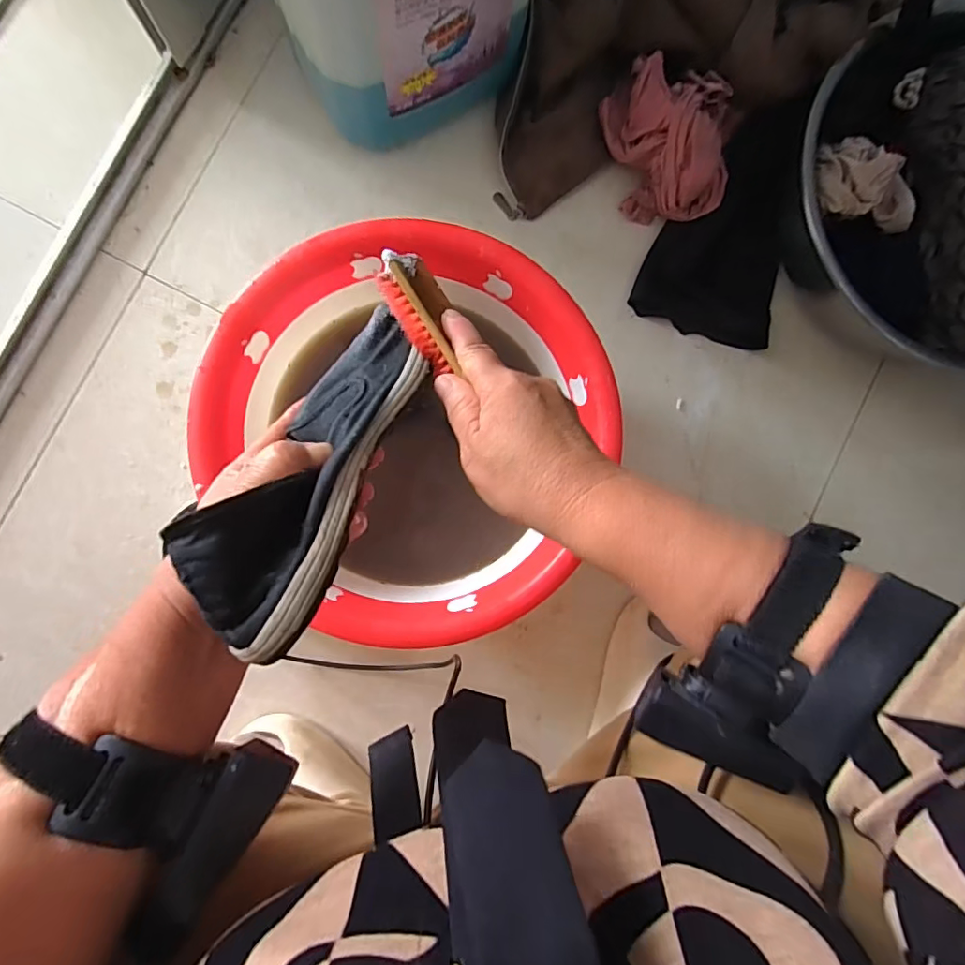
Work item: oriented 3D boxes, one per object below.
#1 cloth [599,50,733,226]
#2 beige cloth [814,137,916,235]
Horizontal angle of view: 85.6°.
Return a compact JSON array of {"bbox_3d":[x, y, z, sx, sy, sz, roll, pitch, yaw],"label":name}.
[{"bbox_3d":[0.202,-0.375,0.569,0.133,0.087,0.148,-1,88,-5],"label":"cloth"},{"bbox_3d":[0.368,-0.282,0.502,0.064,0.045,0.107,-45,93,-3],"label":"beige cloth"}]

